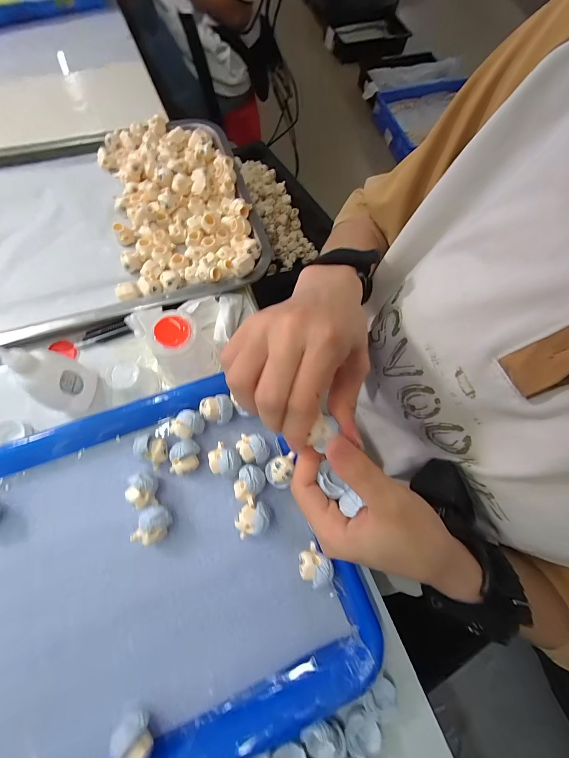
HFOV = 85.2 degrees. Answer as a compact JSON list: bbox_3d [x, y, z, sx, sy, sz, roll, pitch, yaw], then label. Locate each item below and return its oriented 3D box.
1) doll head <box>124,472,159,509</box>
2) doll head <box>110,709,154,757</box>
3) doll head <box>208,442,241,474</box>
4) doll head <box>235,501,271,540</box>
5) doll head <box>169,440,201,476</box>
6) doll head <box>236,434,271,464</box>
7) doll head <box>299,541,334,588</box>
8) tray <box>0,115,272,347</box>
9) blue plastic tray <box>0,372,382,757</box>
[{"bbox_3d":[-0.112,0.089,0.248,0.023,0.021,0.025,1,71,-4],"label":"doll head"},{"bbox_3d":[-0.094,0.229,0.197,0.028,0.021,0.020,38,73,9],"label":"doll head"},{"bbox_3d":[-0.050,0.065,0.256,0.024,0.021,0.025,-12,72,-8],"label":"doll head"},{"bbox_3d":[-0.024,0.110,0.243,0.028,0.023,0.021,-16,73,-10],"label":"doll head"},{"bbox_3d":[-0.083,0.065,0.256,0.025,0.022,0.026,1,71,-4],"label":"doll head"},{"bbox_3d":[-0.026,0.059,0.260,0.028,0.026,0.022,9,71,-1],"label":"doll head"},{"bbox_3d":[0.022,0.140,0.233,0.023,0.028,0.022,1,71,-4],"label":"doll head"},{"bbox_3d":[-0.215,-0.173,0.333,0.350,0.022,0.253,-18,73,-10],"label":"tray"},{"bbox_3d":[-0.133,0.149,0.223,0.335,0.027,0.245,-19,73,-10],"label":"blue plastic tray"}]

